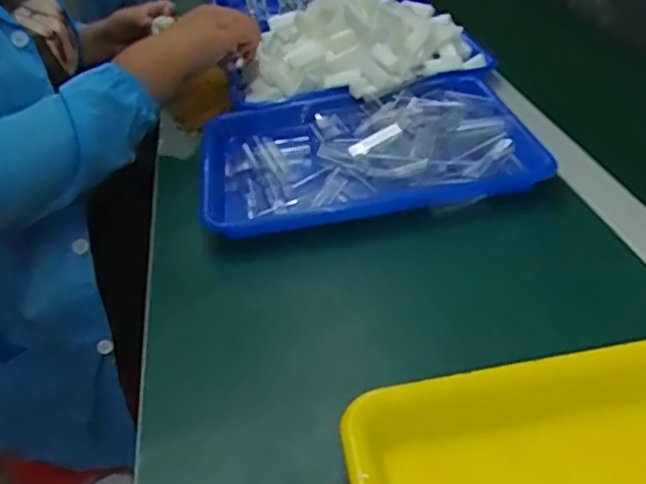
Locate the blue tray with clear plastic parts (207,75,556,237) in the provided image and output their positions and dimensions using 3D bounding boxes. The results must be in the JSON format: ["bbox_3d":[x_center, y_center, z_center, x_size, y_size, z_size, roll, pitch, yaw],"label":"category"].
[{"bbox_3d":[0.037,-0.098,0.684,0.331,0.043,0.225,-9,35,-3],"label":"blue tray with clear plastic parts"}]

